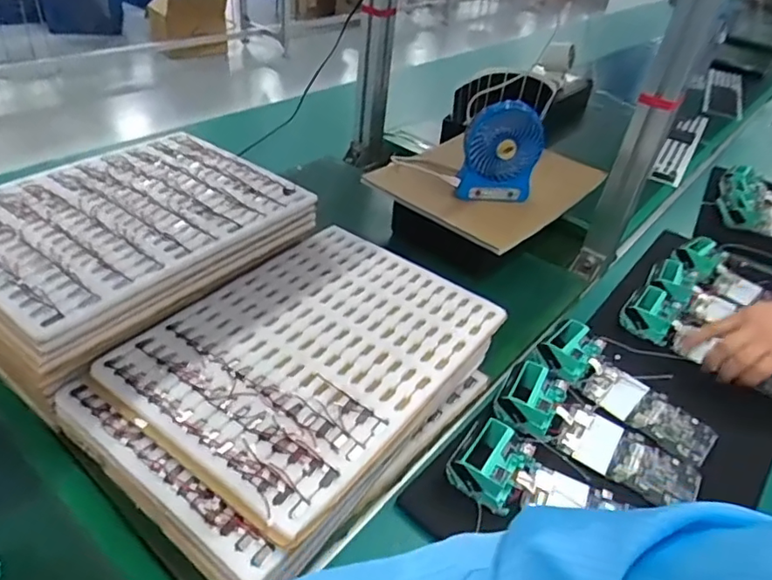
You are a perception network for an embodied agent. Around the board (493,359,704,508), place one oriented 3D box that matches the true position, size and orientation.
[{"bbox_3d":[0.213,0.137,0.559,0.199,0.037,0.081,26,40,20],"label":"board"}]

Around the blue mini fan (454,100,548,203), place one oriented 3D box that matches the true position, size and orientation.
[{"bbox_3d":[0.157,-0.188,0.771,0.105,0.132,0.036,2,38,-11],"label":"blue mini fan"}]

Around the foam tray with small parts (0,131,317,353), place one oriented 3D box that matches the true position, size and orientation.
[{"bbox_3d":[-0.272,-0.080,0.581,0.240,0.026,0.309,27,41,25],"label":"foam tray with small parts"}]

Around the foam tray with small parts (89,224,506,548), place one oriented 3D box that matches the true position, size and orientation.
[{"bbox_3d":[-0.066,0.047,0.528,0.241,0.020,0.313,29,41,26],"label":"foam tray with small parts"}]

